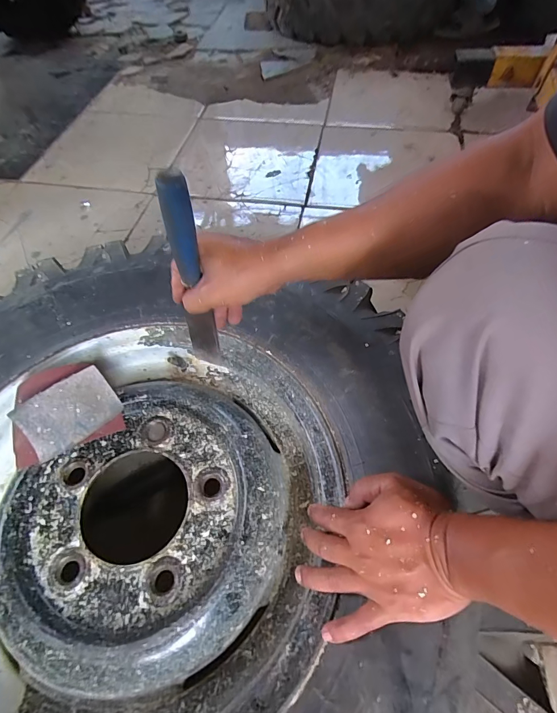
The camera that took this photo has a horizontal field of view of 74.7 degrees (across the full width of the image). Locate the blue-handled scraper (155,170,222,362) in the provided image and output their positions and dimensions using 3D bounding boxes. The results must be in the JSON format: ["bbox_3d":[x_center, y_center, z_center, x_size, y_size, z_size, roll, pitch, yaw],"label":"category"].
[{"bbox_3d":[-0.088,-0.067,0.376,0.035,0.248,0.015,7,56,2],"label":"blue-handled scraper"}]

